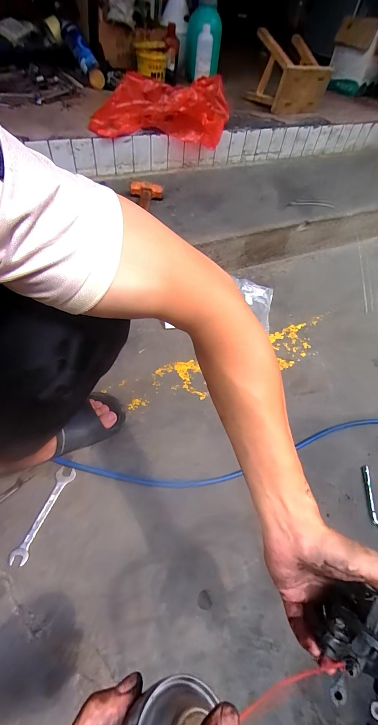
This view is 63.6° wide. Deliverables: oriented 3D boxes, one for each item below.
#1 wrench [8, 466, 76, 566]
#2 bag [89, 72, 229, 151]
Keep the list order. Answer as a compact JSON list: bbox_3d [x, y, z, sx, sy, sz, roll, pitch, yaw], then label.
[{"bbox_3d":[-0.253,0.263,0.535,0.033,0.012,0.161,16,53,5],"label":"wrench"},{"bbox_3d":[-0.084,-0.833,0.998,0.442,0.119,0.316,-2,54,-9],"label":"bag"}]

